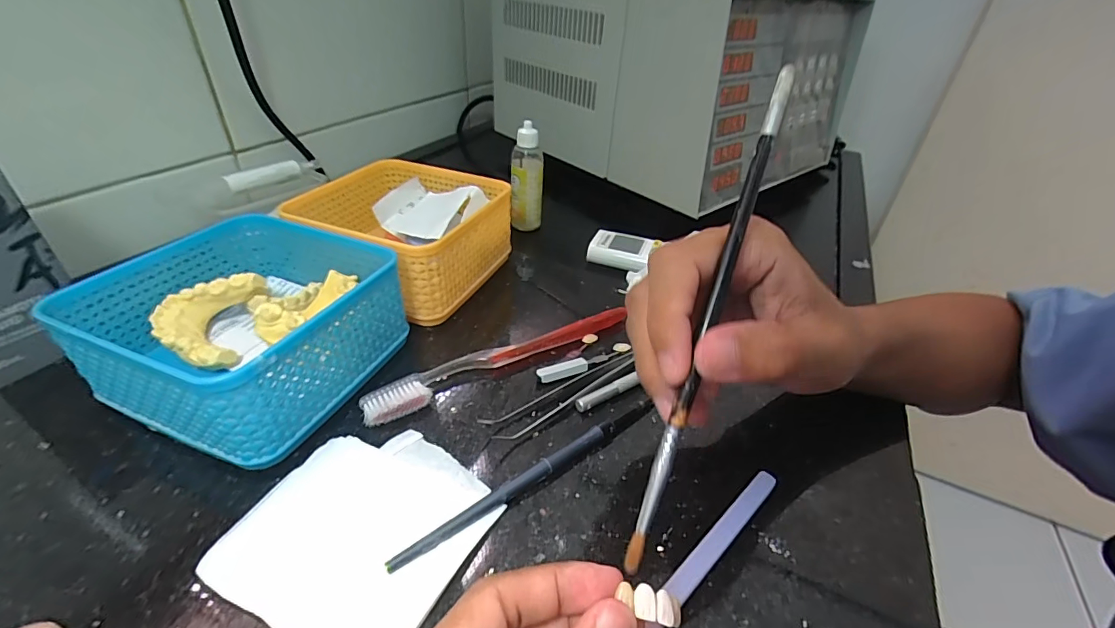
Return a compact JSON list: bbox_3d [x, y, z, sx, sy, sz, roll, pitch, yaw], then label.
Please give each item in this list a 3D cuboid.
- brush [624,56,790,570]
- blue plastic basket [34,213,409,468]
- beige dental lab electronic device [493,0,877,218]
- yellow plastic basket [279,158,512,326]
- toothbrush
[{"bbox_3d":[0.055,-0.001,0.168,0.007,0.186,0.005,17,-5,17],"label":"brush"},{"bbox_3d":[-0.176,0.006,0.275,0.130,0.063,0.130,14,38,13],"label":"blue plastic basket"},{"bbox_3d":[0.156,-0.333,0.646,0.407,0.205,0.375,-29,48,-36],"label":"beige dental lab electronic device"},{"bbox_3d":[-0.117,-0.066,0.368,0.128,0.056,0.127,16,38,15],"label":"yellow plastic basket"},{"bbox_3d":[-0.031,0.025,0.301,0.184,0.009,0.021,-19,42,-27],"label":"toothbrush"}]

